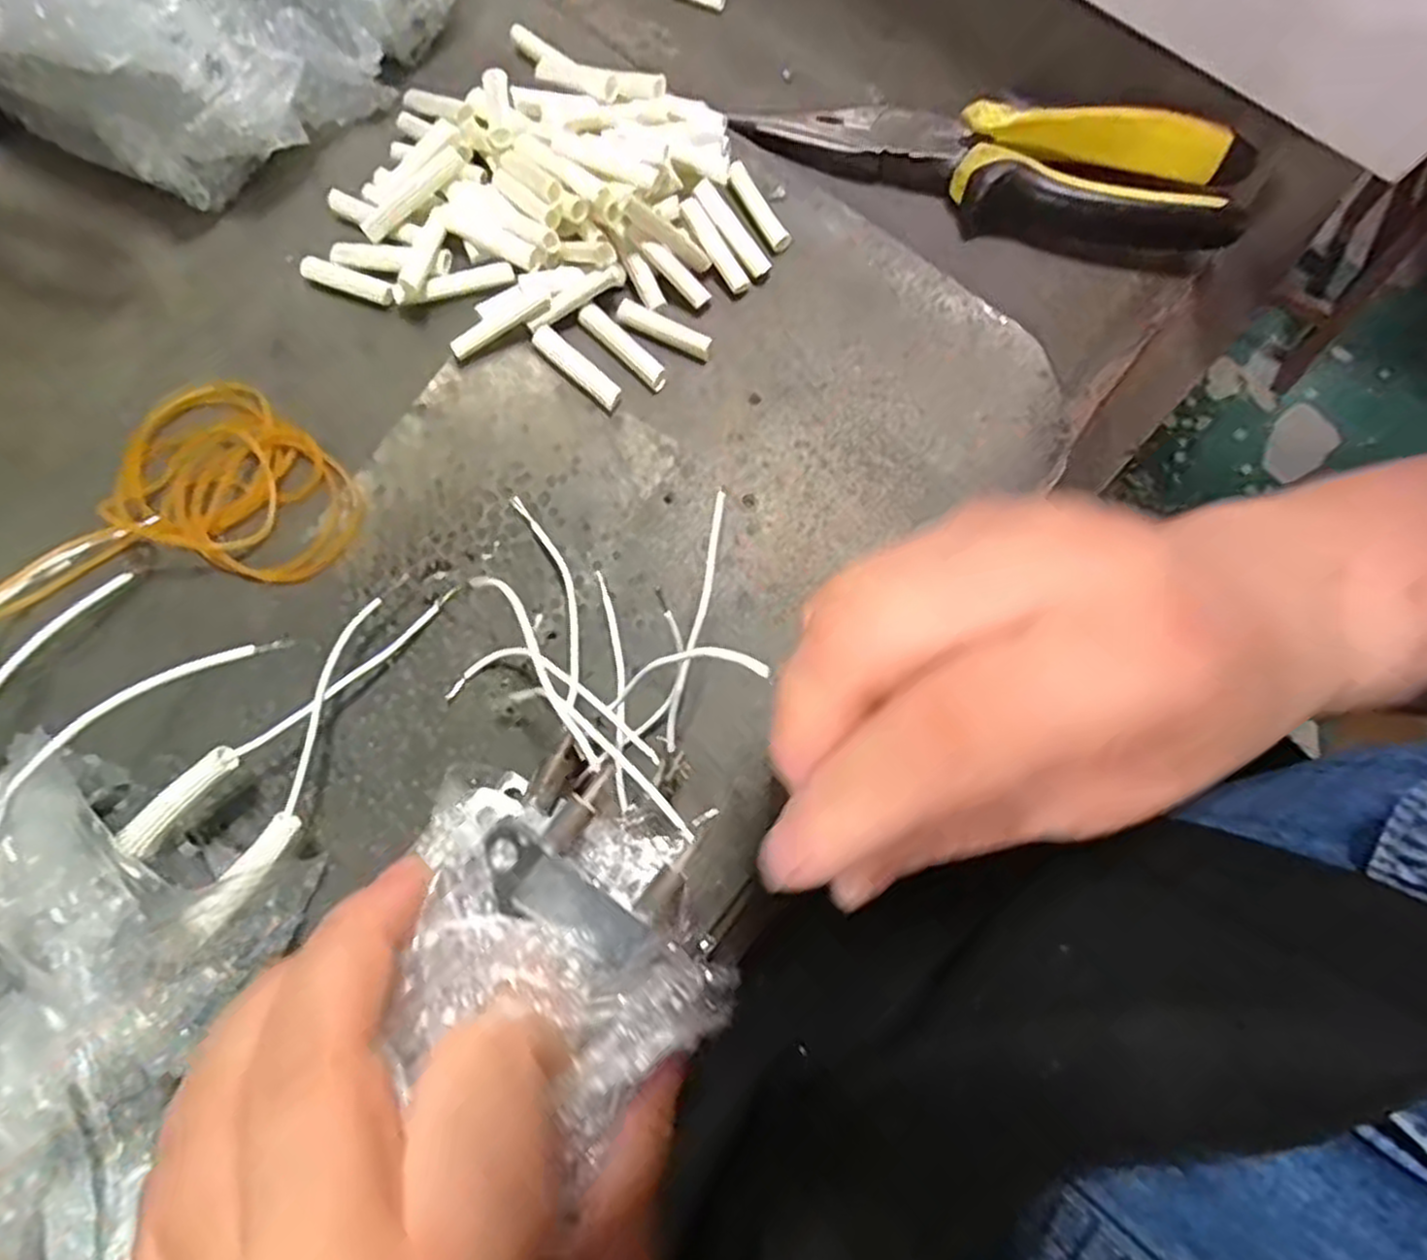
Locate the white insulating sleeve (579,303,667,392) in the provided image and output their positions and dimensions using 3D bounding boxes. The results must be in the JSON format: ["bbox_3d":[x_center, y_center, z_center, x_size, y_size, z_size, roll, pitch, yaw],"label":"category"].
[{"bbox_3d":[-0.032,-0.100,0.274,0.040,0.005,0.008,43,80,8],"label":"white insulating sleeve"}]

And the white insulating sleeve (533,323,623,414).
[{"bbox_3d":[-0.048,-0.092,0.271,0.039,0.005,0.009,42,80,8],"label":"white insulating sleeve"}]

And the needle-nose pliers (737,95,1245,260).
[{"bbox_3d":[0.102,-0.173,0.285,0.175,0.025,0.041,13,77,2],"label":"needle-nose pliers"}]

